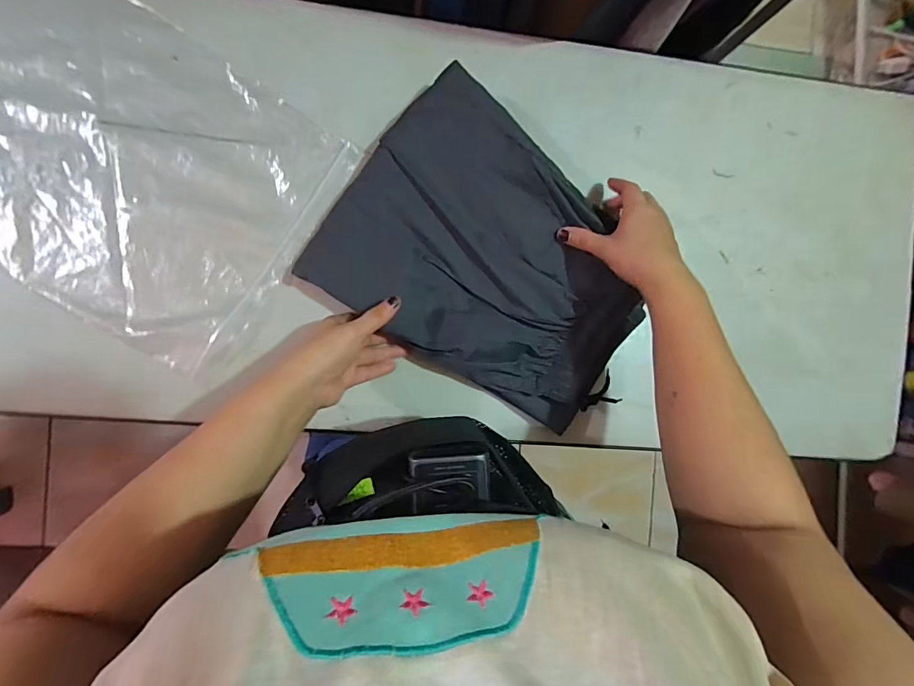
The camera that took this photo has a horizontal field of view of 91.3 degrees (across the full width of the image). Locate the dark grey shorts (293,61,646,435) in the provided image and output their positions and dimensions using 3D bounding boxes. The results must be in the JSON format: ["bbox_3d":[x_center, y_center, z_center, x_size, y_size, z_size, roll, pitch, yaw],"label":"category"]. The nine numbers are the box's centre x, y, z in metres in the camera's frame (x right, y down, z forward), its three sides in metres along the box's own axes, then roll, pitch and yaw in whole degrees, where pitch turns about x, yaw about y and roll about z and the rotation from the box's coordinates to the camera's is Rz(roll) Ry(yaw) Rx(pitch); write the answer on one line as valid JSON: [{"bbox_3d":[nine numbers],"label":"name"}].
[{"bbox_3d":[0.039,-0.079,0.451,0.317,0.037,0.236,35,87,-5],"label":"dark grey shorts"}]

